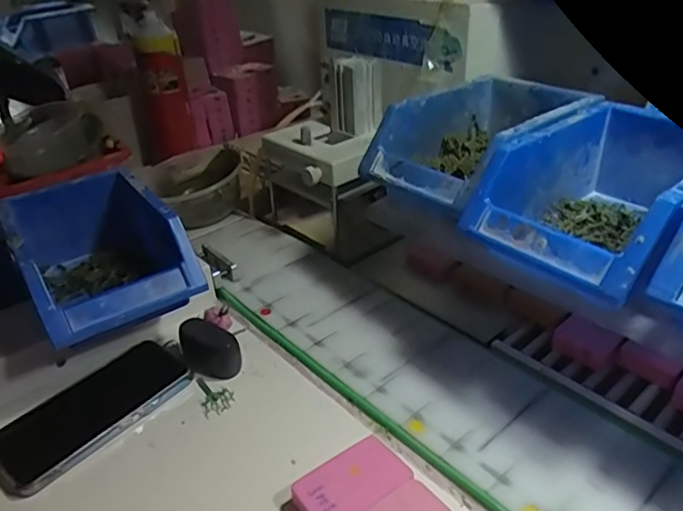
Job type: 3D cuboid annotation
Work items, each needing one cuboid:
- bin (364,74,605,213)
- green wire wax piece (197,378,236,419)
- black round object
[{"bbox_3d":[0.118,-0.099,0.480,0.178,0.061,0.115,-27,39,-34],"label":"bin"},{"bbox_3d":[-0.104,0.113,0.456,0.025,0.006,0.042,-17,34,-22],"label":"green wire wax piece"},{"bbox_3d":[-0.115,0.080,0.478,0.058,0.040,0.030,24,40,37],"label":"black round object"}]

